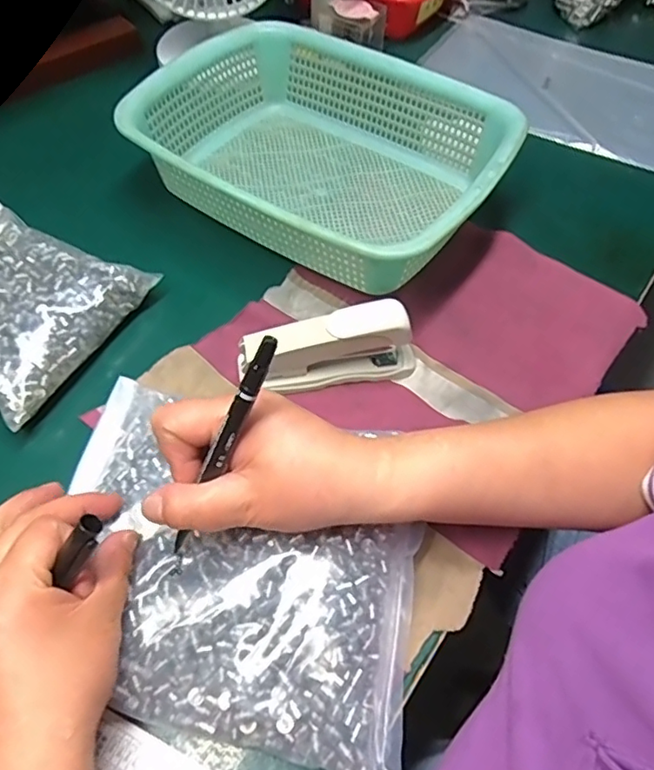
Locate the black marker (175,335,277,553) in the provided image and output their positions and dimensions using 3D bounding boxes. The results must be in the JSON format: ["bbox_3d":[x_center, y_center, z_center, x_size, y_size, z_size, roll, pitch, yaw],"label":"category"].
[{"bbox_3d":[-0.048,0.031,0.264,0.008,0.123,0.006,38,29,20],"label":"black marker"}]

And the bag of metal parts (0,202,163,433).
[{"bbox_3d":[-0.241,-0.067,0.413,0.178,0.037,0.144,25,59,13],"label":"bag of metal parts"}]

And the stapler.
[{"bbox_3d":[0.002,-0.026,0.389,0.121,0.051,0.032,-7,57,-8],"label":"stapler"}]

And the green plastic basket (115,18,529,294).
[{"bbox_3d":[-0.006,-0.194,0.481,0.289,0.079,0.219,33,61,17],"label":"green plastic basket"}]

